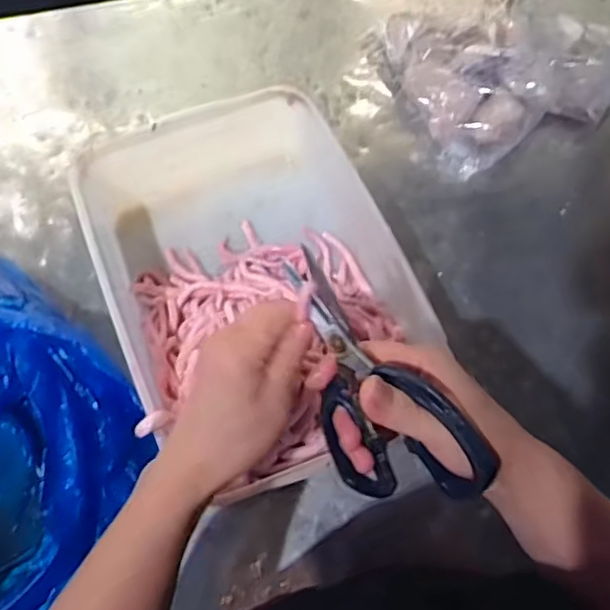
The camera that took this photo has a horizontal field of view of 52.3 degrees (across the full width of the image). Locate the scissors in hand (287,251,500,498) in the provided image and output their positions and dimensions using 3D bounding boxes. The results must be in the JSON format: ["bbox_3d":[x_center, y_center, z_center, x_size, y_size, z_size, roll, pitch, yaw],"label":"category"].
[{"bbox_3d":[0.032,0.060,0.377,0.161,0.116,0.019,45,45,16],"label":"scissors in hand"}]

